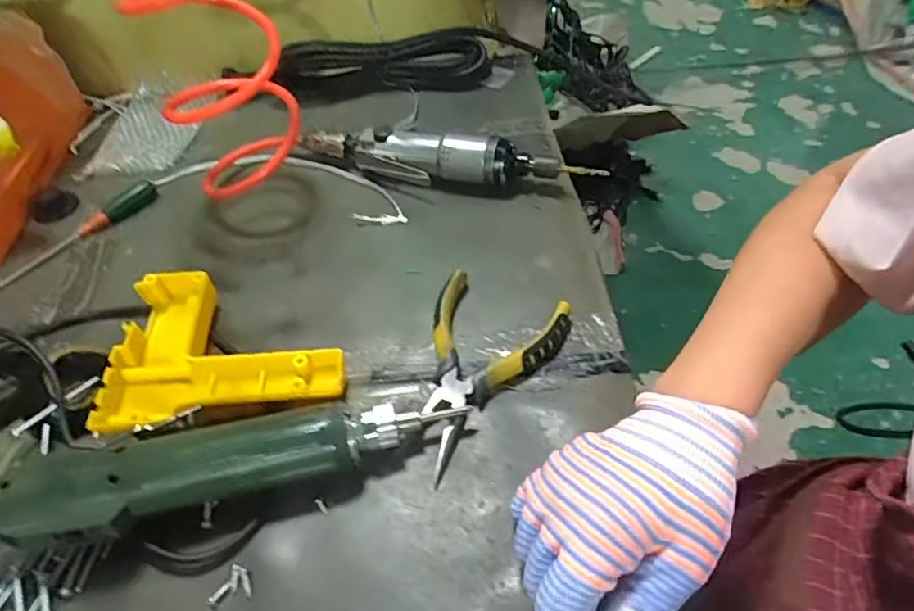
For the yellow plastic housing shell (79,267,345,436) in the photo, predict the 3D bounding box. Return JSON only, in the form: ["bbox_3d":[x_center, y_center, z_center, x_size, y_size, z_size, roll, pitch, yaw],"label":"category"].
[{"bbox_3d":[-0.154,0.024,0.386,0.148,0.033,0.113,-9,50,-5],"label":"yellow plastic housing shell"}]

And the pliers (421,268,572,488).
[{"bbox_3d":[0.010,0.041,0.373,0.091,0.019,0.141,19,54,18],"label":"pliers"}]

